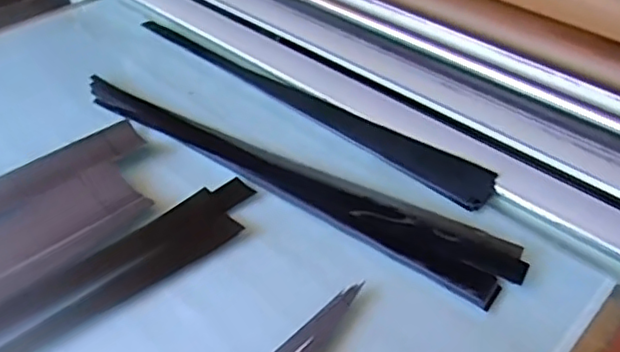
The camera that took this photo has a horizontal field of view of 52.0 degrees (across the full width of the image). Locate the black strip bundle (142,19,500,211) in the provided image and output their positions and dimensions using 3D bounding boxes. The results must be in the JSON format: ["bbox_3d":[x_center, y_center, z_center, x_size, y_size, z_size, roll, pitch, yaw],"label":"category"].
[{"bbox_3d":[-0.034,-0.138,1.106,0.768,0.015,0.080,30,48,31],"label":"black strip bundle"}]

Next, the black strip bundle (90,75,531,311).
[{"bbox_3d":[-0.063,-0.011,0.945,0.753,0.011,0.113,24,45,26],"label":"black strip bundle"}]

